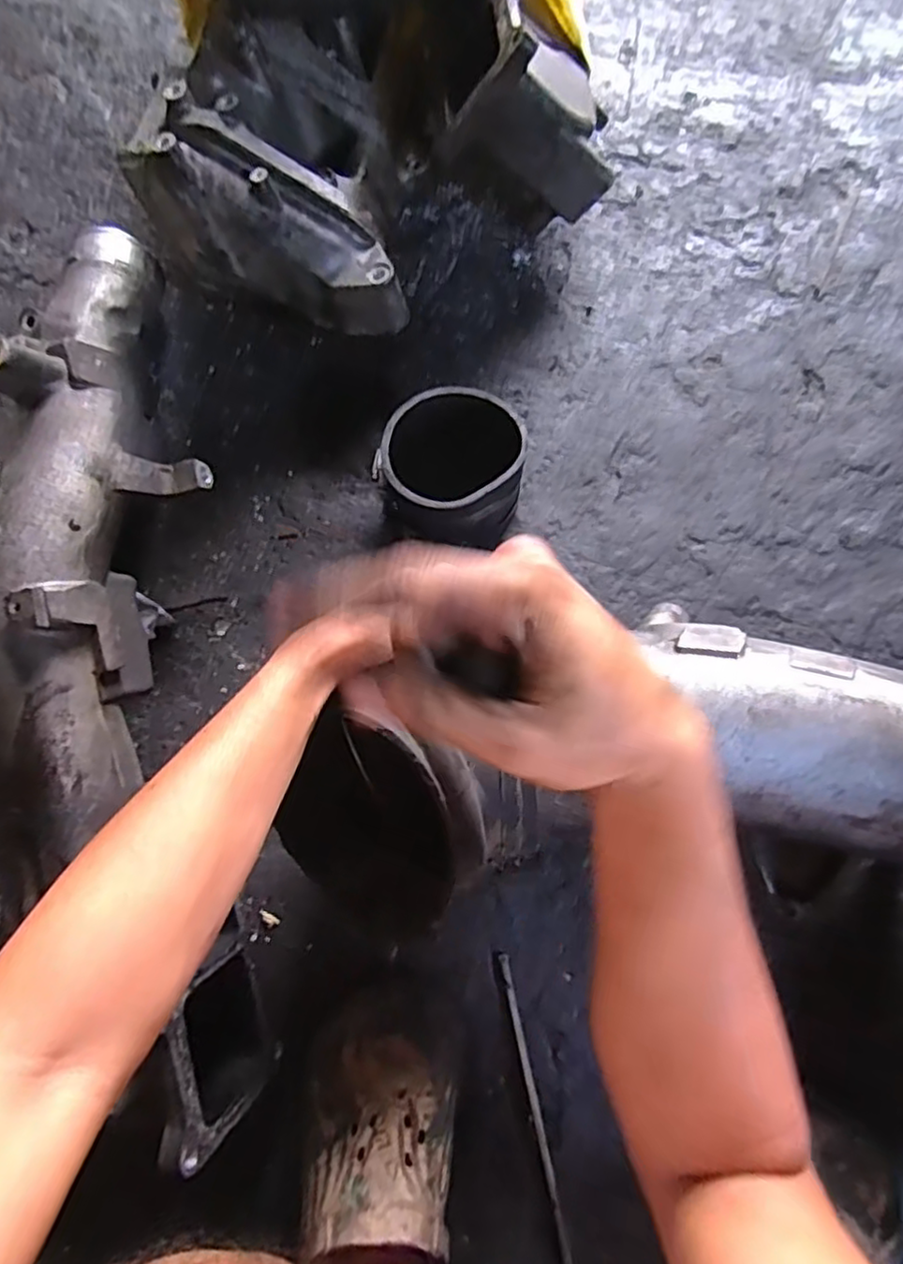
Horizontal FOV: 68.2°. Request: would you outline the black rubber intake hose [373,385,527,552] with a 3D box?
[{"bbox_3d":[0.002,-0.156,0.630,0.132,0.080,0.123,15,76,4],"label":"black rubber intake hose"}]

